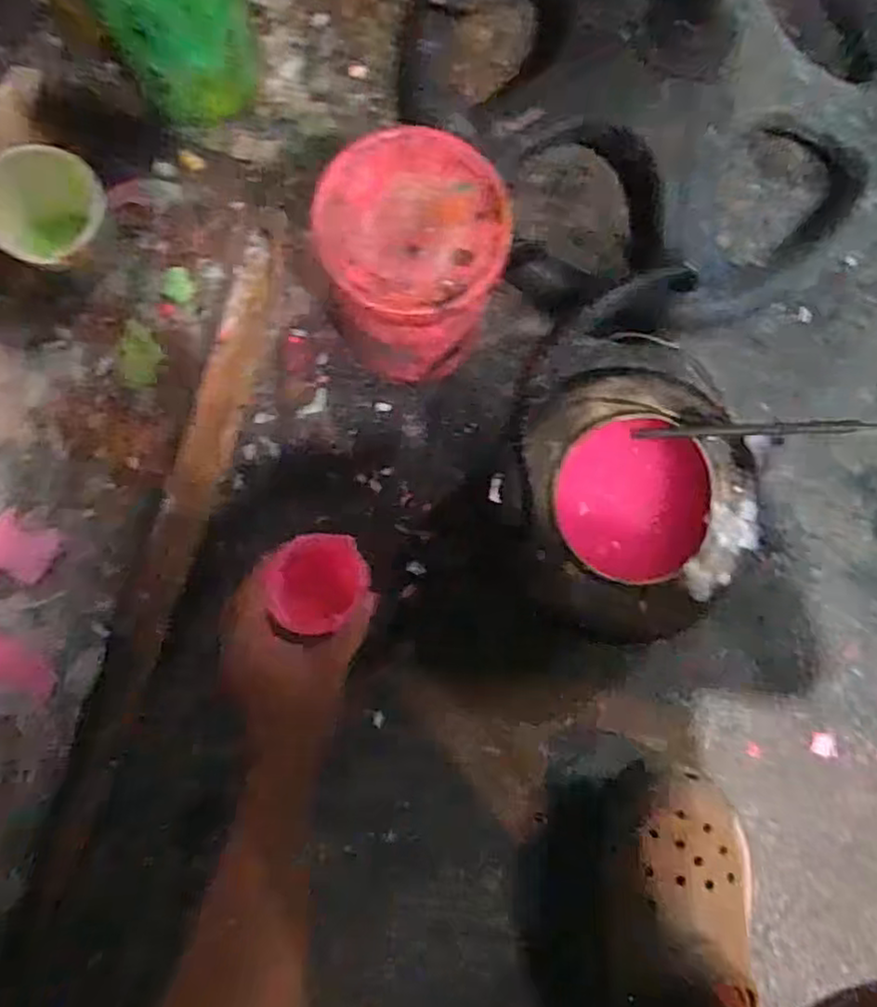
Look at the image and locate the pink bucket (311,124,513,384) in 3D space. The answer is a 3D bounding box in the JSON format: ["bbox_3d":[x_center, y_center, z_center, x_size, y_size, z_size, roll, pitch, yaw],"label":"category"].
[{"bbox_3d":[-0.021,-0.183,0.548,0.128,0.157,0.139,0,84,0],"label":"pink bucket"}]

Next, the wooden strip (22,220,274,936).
[{"bbox_3d":[-0.238,0.045,0.610,0.043,0.021,0.606,15,84,1],"label":"wooden strip"}]

